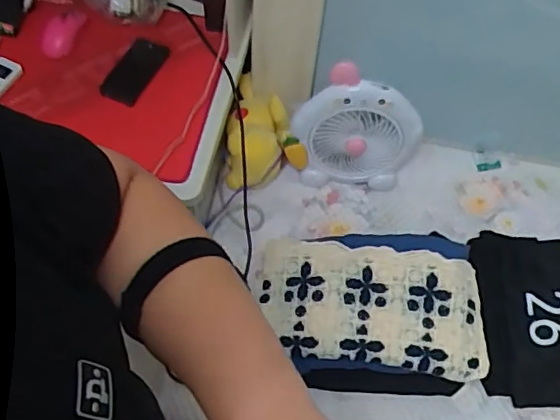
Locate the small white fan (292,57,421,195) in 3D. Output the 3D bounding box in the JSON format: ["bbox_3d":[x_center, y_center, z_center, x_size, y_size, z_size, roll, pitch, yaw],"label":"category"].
[{"bbox_3d":[0.157,-0.156,1.185,0.250,0.288,0.090,1,62,-1],"label":"small white fan"}]

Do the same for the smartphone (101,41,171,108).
[{"bbox_3d":[-0.289,-0.278,1.140,0.086,0.012,0.144,27,78,12],"label":"smartphone"}]

